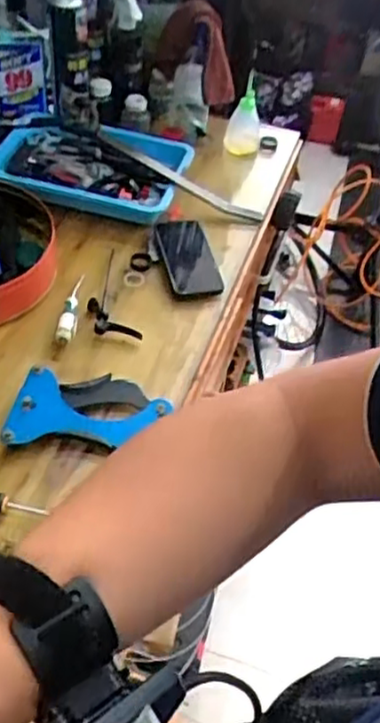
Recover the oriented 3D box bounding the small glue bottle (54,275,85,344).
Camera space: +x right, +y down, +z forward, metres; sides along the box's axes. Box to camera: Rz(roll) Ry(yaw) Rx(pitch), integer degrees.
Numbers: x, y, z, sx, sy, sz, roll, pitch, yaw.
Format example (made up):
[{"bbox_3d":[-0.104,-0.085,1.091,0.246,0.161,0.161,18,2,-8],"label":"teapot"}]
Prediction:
[{"bbox_3d":[-0.165,-0.079,0.965,0.026,0.032,0.151,4,46,-3],"label":"small glue bottle"}]

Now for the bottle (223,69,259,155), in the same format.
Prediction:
[{"bbox_3d":[0.110,-0.495,1.365,0.067,0.152,0.084,8,46,1],"label":"bottle"}]

